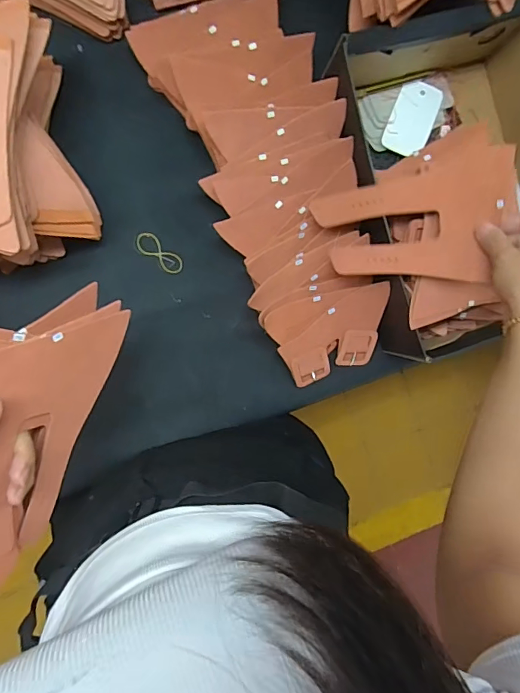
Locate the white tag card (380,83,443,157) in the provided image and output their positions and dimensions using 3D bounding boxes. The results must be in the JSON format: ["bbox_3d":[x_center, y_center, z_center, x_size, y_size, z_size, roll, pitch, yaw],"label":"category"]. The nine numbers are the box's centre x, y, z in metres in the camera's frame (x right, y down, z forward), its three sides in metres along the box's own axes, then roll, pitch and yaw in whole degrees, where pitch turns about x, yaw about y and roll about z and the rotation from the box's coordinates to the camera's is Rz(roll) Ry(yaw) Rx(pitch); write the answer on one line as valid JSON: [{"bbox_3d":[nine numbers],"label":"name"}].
[{"bbox_3d":[0.189,-0.282,0.566,0.053,0.006,0.105,24,80,-1],"label":"white tag card"}]

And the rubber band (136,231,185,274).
[{"bbox_3d":[-0.118,-0.110,0.542,0.062,0.004,0.025,37,87,-9],"label":"rubber band"}]

